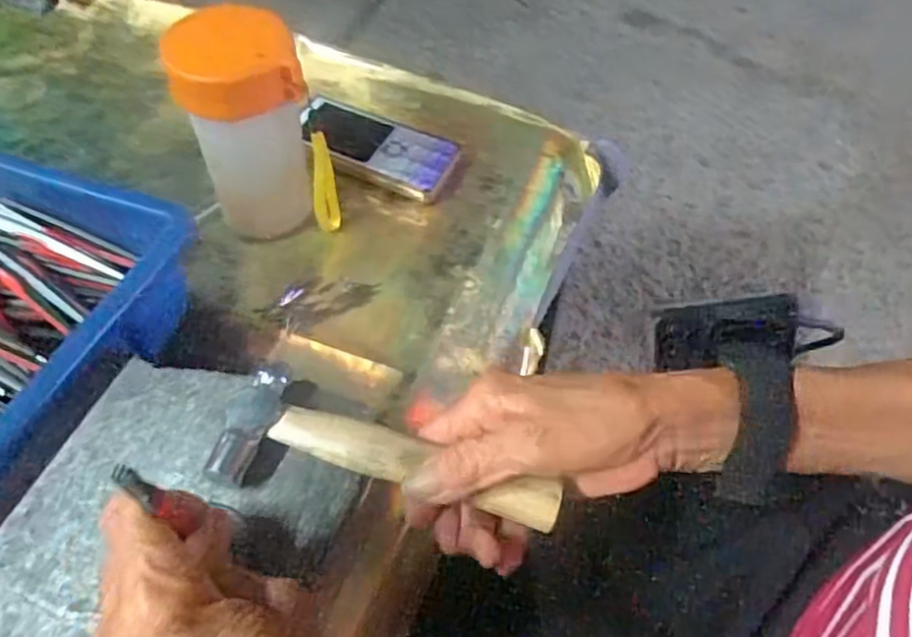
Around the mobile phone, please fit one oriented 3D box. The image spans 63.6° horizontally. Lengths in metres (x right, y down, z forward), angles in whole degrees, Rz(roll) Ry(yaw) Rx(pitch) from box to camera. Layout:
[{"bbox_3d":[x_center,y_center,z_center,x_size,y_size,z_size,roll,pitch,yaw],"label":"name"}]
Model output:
[{"bbox_3d":[-0.061,-0.123,0.524,0.121,0.018,0.056,26,55,14],"label":"mobile phone"}]

